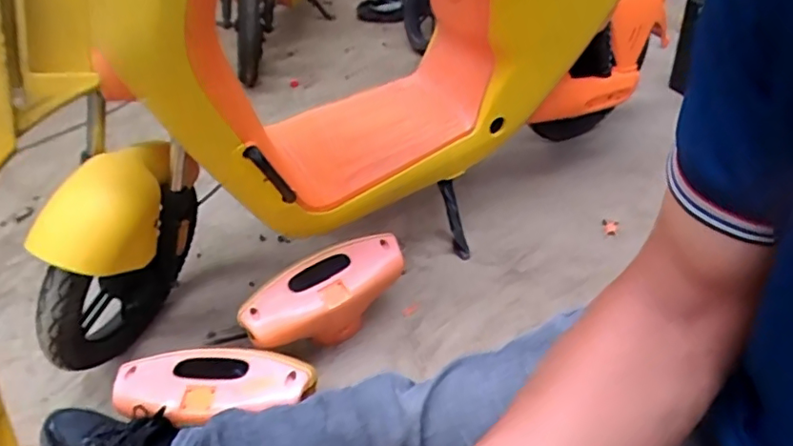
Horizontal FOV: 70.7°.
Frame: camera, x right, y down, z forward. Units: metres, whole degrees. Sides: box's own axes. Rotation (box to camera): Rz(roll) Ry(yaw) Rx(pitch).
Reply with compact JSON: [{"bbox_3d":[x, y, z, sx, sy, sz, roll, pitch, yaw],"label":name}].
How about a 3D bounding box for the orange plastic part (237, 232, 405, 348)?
[{"bbox_3d":[-0.128,0.151,1.041,0.308,0.171,0.111,-21,41,-20],"label":"orange plastic part"}]

